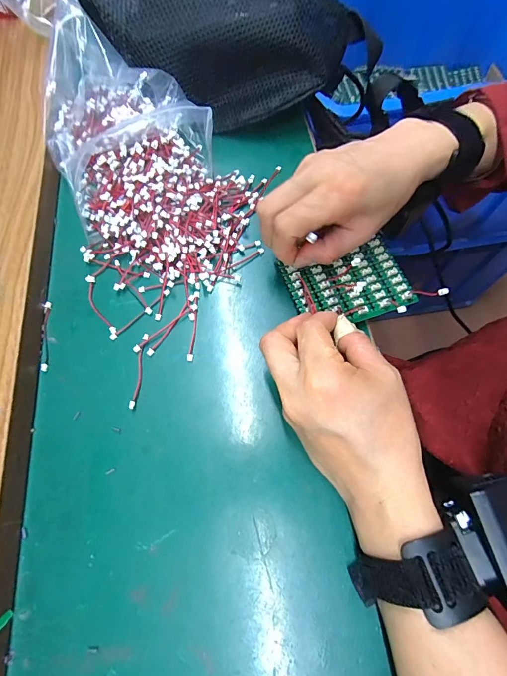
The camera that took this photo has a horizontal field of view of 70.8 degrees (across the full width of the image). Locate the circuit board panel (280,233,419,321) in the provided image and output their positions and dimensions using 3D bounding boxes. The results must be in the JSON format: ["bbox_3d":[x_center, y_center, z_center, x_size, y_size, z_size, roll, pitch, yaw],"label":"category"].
[{"bbox_3d":[0.073,-0.042,0.275,0.084,0.008,0.062,-20,68,-6],"label":"circuit board panel"}]

